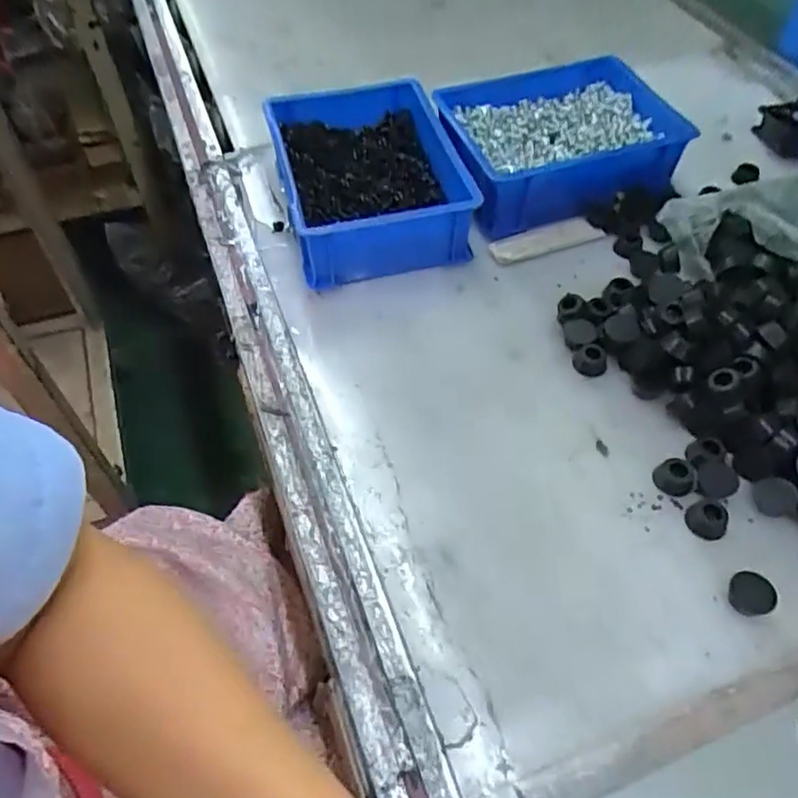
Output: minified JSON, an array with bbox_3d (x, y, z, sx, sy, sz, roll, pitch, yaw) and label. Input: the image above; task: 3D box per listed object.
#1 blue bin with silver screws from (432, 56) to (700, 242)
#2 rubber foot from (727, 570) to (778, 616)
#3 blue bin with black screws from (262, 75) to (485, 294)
[{"bbox_3d":[0.149,-0.240,0.616,0.217,0.069,0.155,-17,55,-11],"label":"blue bin with silver screws"},{"bbox_3d":[0.204,0.114,0.377,0.022,0.012,0.024,0,54,0],"label":"rubber foot"},{"bbox_3d":[-0.025,-0.197,0.582,0.154,0.073,0.199,-12,55,-8],"label":"blue bin with black screws"}]

